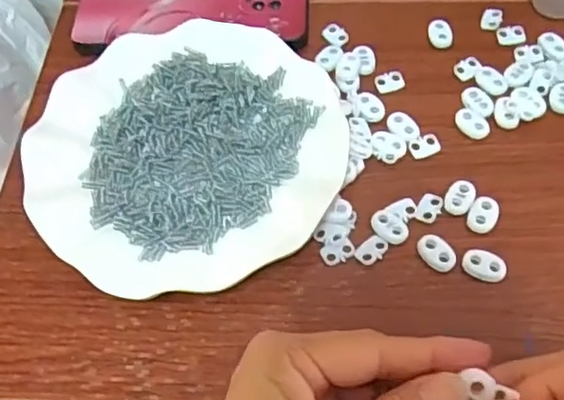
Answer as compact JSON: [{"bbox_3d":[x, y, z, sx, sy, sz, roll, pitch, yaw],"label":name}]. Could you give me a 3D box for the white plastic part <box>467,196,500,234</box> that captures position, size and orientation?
[{"bbox_3d":[0.114,0.007,0.336,0.015,0.004,0.022,25,65,16],"label":"white plastic part"}]

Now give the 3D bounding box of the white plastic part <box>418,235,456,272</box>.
[{"bbox_3d":[0.085,0.029,0.327,0.015,0.005,0.024,-38,65,-17],"label":"white plastic part"}]

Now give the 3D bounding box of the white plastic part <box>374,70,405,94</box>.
[{"bbox_3d":[0.071,-0.078,0.391,0.019,0.004,0.015,-16,61,-5],"label":"white plastic part"}]

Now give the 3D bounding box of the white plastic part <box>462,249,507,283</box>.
[{"bbox_3d":[0.110,0.035,0.321,0.022,0.006,0.015,25,65,16],"label":"white plastic part"}]

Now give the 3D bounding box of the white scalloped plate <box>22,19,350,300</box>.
[{"bbox_3d":[-0.056,-0.031,0.360,0.181,0.024,0.177,-1,61,3],"label":"white scalloped plate"}]

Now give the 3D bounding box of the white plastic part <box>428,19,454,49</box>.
[{"bbox_3d":[0.109,-0.115,0.408,0.015,0.005,0.023,-13,61,-4],"label":"white plastic part"}]

